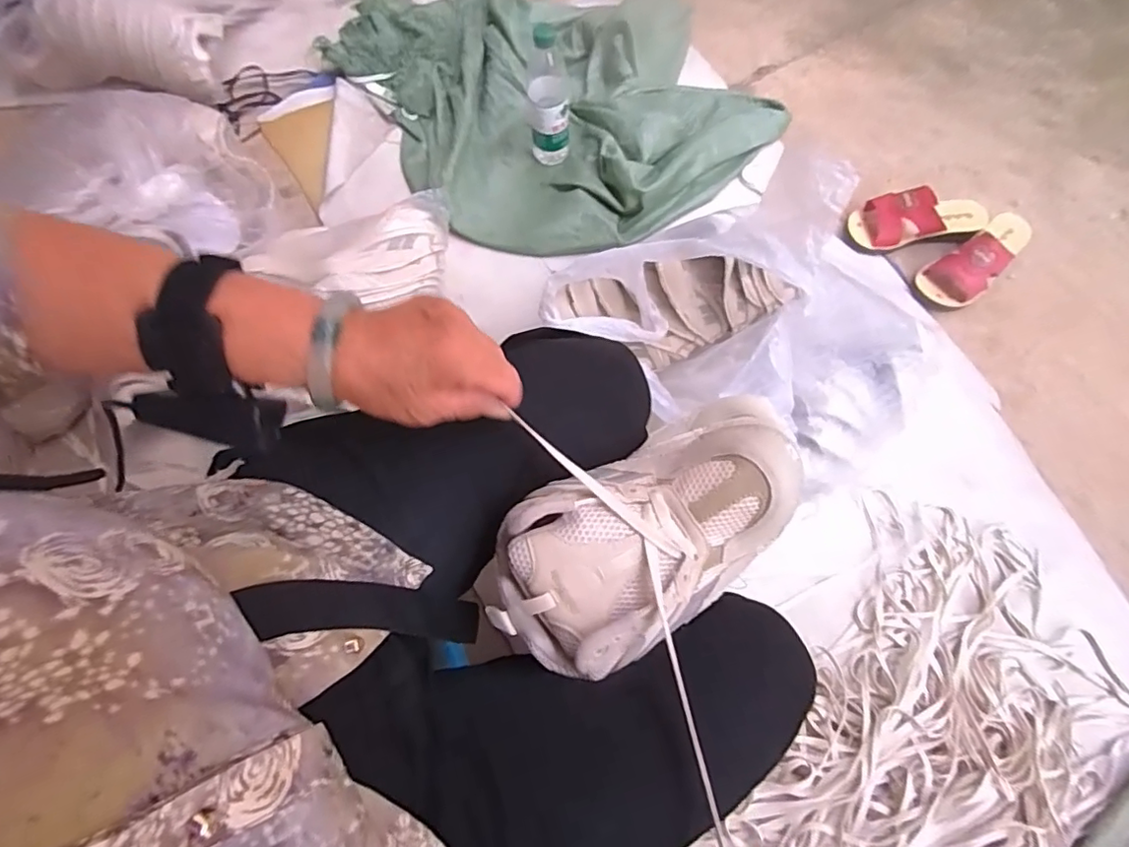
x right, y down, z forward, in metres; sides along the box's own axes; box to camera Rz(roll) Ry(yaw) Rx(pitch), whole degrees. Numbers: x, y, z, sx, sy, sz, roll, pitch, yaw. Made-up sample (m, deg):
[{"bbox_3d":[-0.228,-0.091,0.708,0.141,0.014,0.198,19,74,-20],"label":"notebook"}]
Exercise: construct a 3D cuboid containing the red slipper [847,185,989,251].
[{"bbox_3d":[0.577,-0.331,0.930,0.216,0.068,0.084,-5,72,-4],"label":"red slipper"}]

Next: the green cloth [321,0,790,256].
[{"bbox_3d":[-0.005,-0.564,0.978,0.602,0.085,0.571,-25,74,-11],"label":"green cloth"}]

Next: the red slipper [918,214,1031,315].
[{"bbox_3d":[0.660,-0.259,0.905,0.212,0.068,0.085,-32,76,-12],"label":"red slipper"}]

